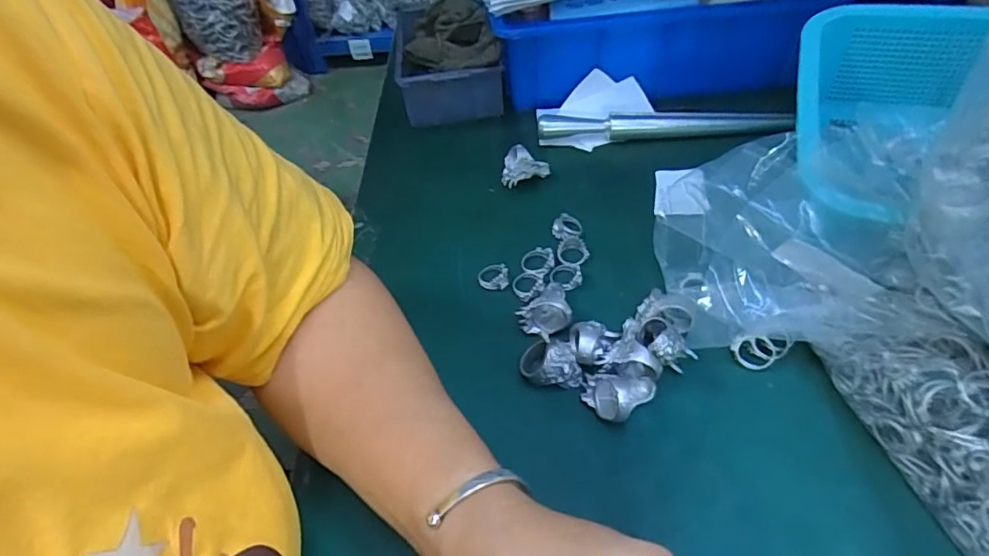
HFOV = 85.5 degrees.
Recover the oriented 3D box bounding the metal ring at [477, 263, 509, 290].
[{"bbox_3d":[-0.001,-0.001,0.376,0.021,0.004,0.019,-8,66,6],"label":"metal ring"}]

